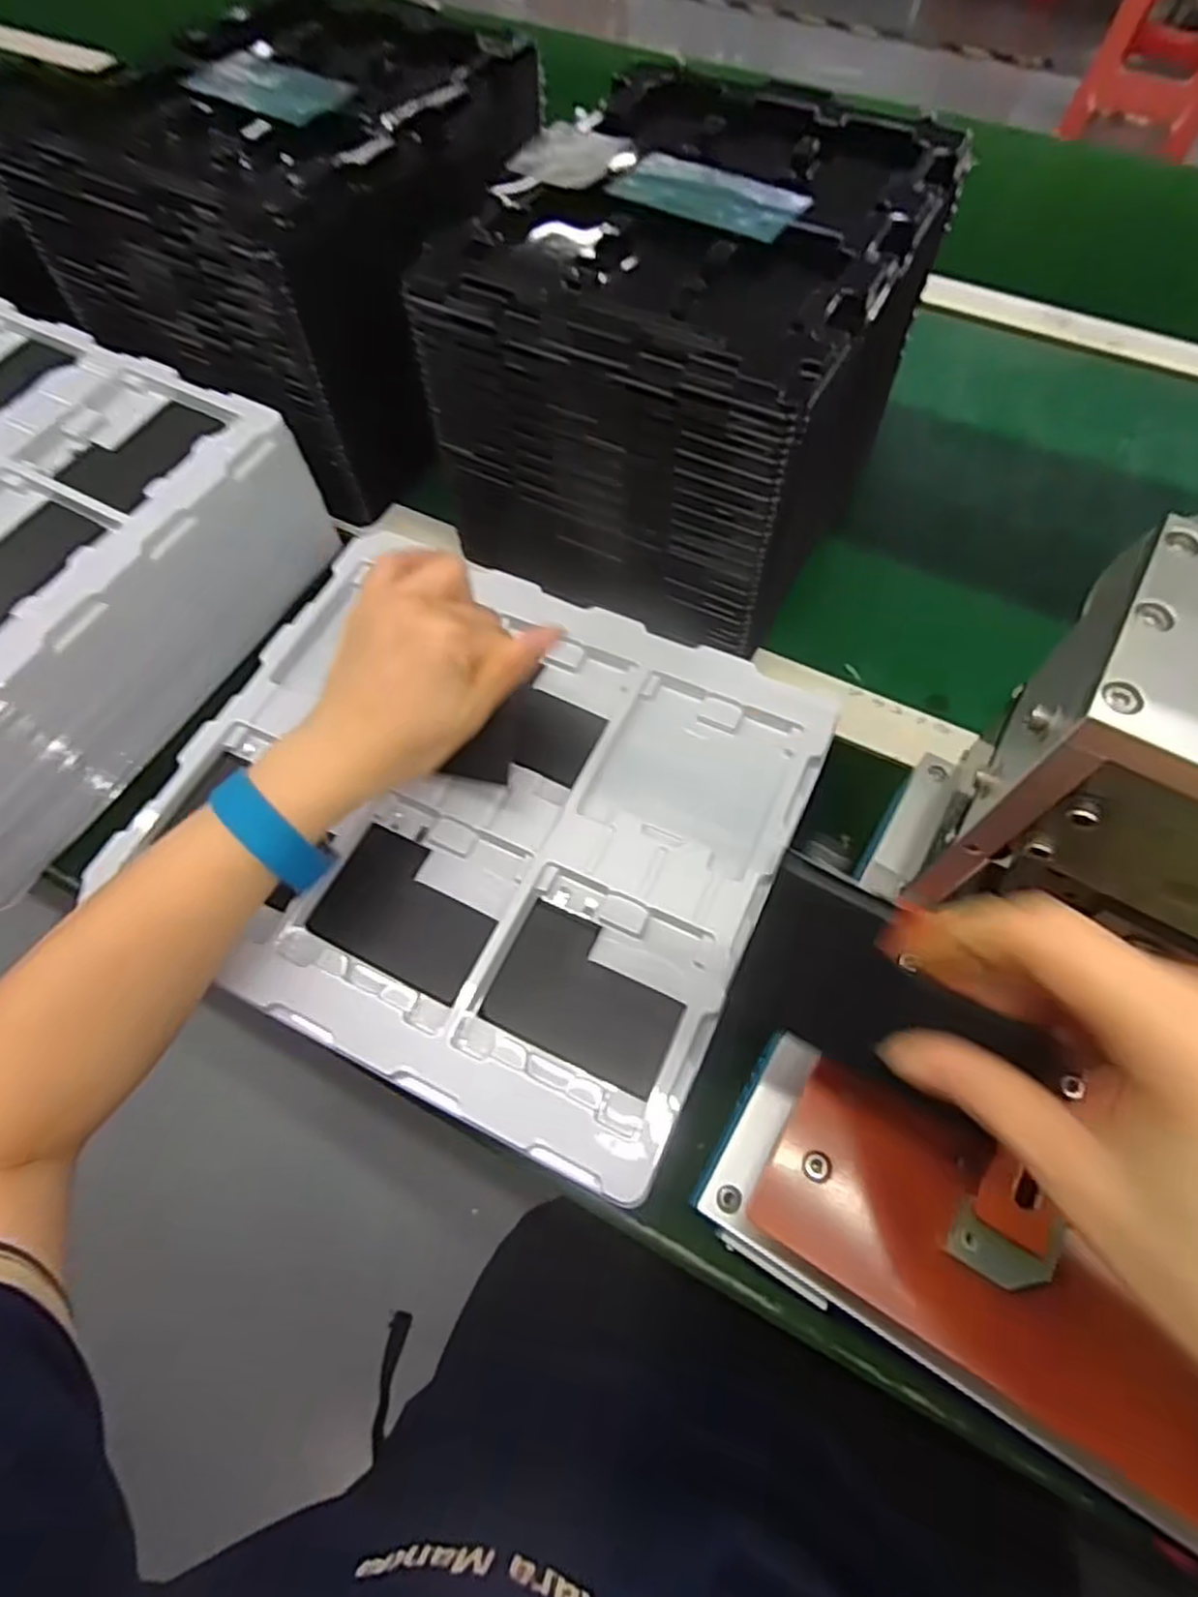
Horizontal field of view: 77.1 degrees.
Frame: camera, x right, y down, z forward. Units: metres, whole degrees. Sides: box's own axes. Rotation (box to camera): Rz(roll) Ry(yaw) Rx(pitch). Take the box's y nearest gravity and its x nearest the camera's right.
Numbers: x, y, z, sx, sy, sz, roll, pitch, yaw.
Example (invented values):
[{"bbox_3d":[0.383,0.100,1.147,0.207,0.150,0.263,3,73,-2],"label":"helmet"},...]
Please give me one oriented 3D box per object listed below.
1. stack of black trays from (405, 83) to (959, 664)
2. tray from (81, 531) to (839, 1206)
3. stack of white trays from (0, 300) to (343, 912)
[{"bbox_3d":[0.064,-0.276,0.480,0.214,0.192,0.281,26,68,13],"label":"stack of black trays"},{"bbox_3d":[-0.066,0.001,0.401,0.316,0.022,0.272,23,68,12],"label":"tray"},{"bbox_3d":[-0.383,-0.142,0.473,0.281,0.105,0.313,27,68,14],"label":"stack of white trays"}]

